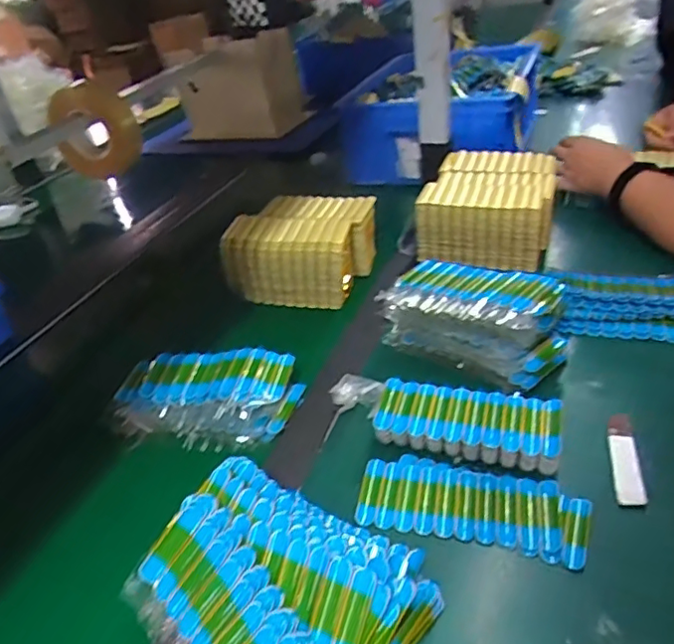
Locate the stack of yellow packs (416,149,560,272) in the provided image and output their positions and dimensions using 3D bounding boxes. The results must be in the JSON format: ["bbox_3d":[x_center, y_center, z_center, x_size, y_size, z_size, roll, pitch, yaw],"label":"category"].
[{"bbox_3d":[0.225,-0.175,0.826,0.163,0.084,0.230,7,38,23],"label":"stack of yellow packs"}]

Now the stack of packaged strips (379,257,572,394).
[{"bbox_3d":[0.142,-0.007,0.591,0.177,0.081,0.092,19,43,34],"label":"stack of packaged strips"}]

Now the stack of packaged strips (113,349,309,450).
[{"bbox_3d":[-0.134,0.074,0.577,0.182,0.043,0.100,1,36,13],"label":"stack of packaged strips"}]

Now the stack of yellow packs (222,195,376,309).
[{"bbox_3d":[-0.043,-0.105,0.780,0.166,0.091,0.167,4,37,17],"label":"stack of yellow packs"}]

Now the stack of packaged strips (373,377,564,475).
[{"bbox_3d":[0.113,0.088,0.503,0.154,0.030,0.058,5,38,19],"label":"stack of packaged strips"}]

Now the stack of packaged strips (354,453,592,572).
[{"bbox_3d":[0.106,0.145,0.457,0.172,0.012,0.070,5,37,19],"label":"stack of packaged strips"}]

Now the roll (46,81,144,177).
[{"bbox_3d":[-0.409,-0.324,0.985,0.164,0.161,0.044,10,39,25],"label":"roll"}]

